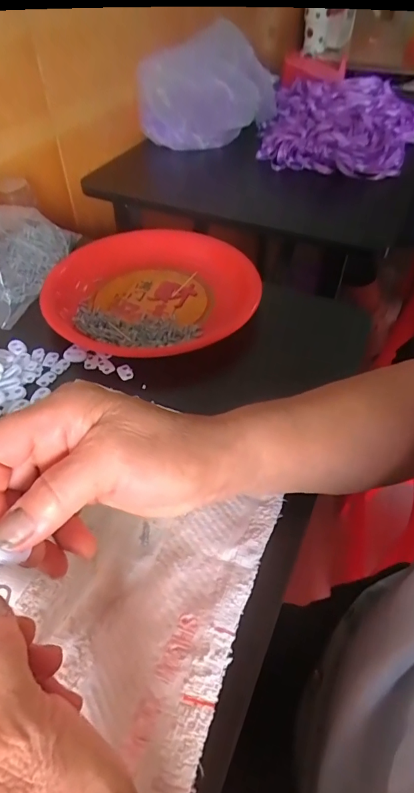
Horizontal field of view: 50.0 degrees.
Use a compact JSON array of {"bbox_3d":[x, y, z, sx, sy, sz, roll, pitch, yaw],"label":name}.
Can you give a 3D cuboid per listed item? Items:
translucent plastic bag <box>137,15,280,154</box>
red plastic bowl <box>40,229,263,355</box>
[{"bbox_3d":[0.004,-0.487,0.724,0.232,0.161,0.091,-22,53,-21],"label":"translucent plastic bag"},{"bbox_3d":[-0.066,-0.120,0.480,0.217,0.038,0.201,0,48,0],"label":"red plastic bowl"}]

